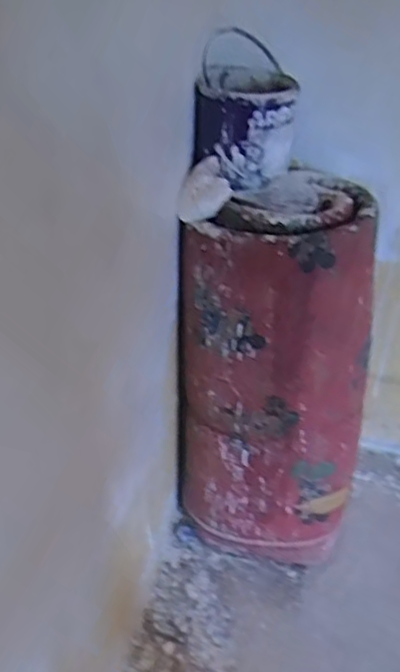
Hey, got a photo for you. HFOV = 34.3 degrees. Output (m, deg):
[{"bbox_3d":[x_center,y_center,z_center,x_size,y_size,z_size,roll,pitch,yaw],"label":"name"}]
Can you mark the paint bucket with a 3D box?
[{"bbox_3d":[0.083,-0.394,1.170,0.172,0.176,0.174,6,42,6],"label":"paint bucket"}]

